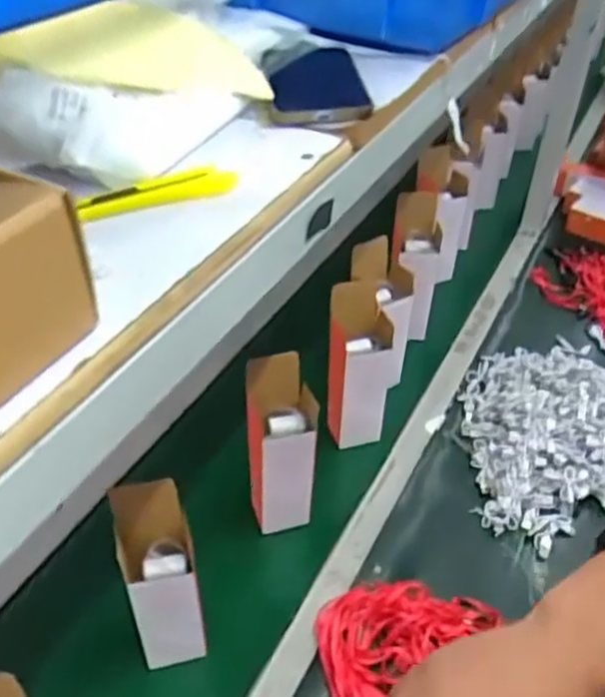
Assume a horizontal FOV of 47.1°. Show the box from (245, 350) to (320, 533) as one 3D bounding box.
[{"bbox_3d":[-0.023,0.127,0.835,0.082,0.254,0.059,-3,39,-4],"label":"box"}]

